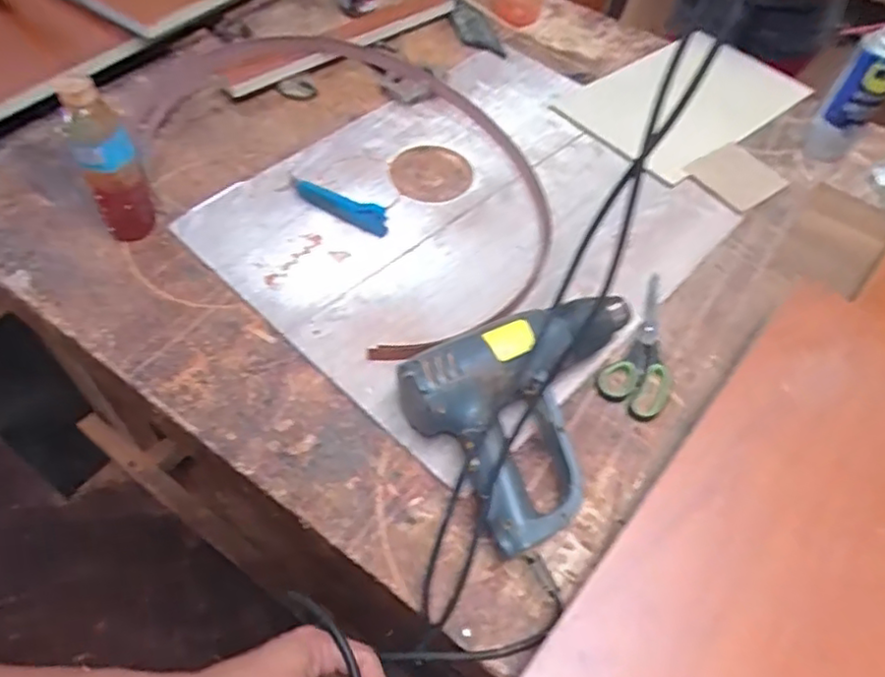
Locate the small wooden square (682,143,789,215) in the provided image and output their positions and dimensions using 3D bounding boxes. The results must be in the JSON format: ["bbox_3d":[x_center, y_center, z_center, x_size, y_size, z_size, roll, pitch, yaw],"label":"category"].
[{"bbox_3d":[0.389,-0.214,0.854,0.113,0.005,0.095,-32,69,-27],"label":"small wooden square"}]

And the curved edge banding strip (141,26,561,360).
[{"bbox_3d":[-0.104,-0.255,0.849,0.359,0.046,0.626,-33,62,-24],"label":"curved edge banding strip"}]

